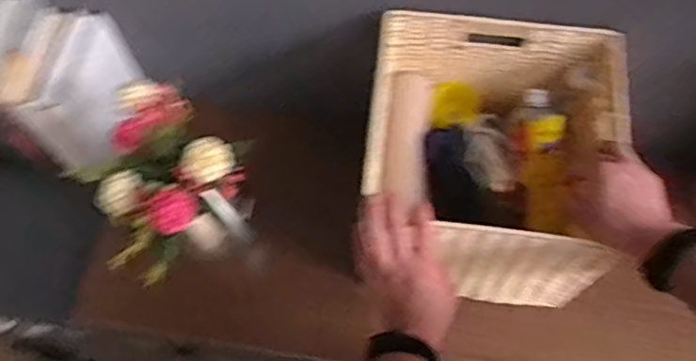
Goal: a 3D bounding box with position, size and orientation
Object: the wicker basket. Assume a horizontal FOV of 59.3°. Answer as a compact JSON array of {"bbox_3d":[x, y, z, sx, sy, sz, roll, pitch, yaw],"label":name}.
[{"bbox_3d":[0.180,-0.019,0.831,0.296,0.257,0.293,6,66,3],"label":"wicker basket"}]

